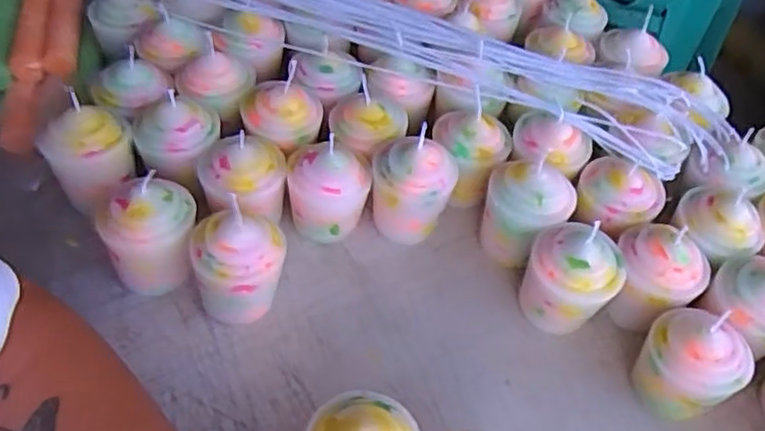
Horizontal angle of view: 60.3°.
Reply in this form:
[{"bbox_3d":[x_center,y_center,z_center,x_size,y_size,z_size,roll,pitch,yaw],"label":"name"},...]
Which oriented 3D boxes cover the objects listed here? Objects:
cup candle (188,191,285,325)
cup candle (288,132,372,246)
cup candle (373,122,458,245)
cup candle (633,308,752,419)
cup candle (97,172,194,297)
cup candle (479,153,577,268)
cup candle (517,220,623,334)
[{"bbox_3d":[-0.089,0.032,0.414,0.053,0.071,0.048,-5,52,-10],"label":"cup candle"},{"bbox_3d":[-0.040,-0.019,0.464,0.061,0.069,0.053,0,51,-5],"label":"cup candle"},{"bbox_3d":[0.020,-0.018,0.465,0.057,0.077,0.051,13,51,4],"label":"cup candle"},{"bbox_3d":[0.183,0.093,0.399,0.055,0.069,0.045,38,58,23],"label":"cup candle"},{"bbox_3d":[-0.145,0.012,0.417,0.057,0.068,0.052,-21,56,-21],"label":"cup candle"},{"bbox_3d":[0.099,-0.005,0.458,0.058,0.073,0.049,23,53,13],"label":"cup candle"},{"bbox_3d":[0.121,0.041,0.427,0.053,0.072,0.048,28,54,16],"label":"cup candle"}]

